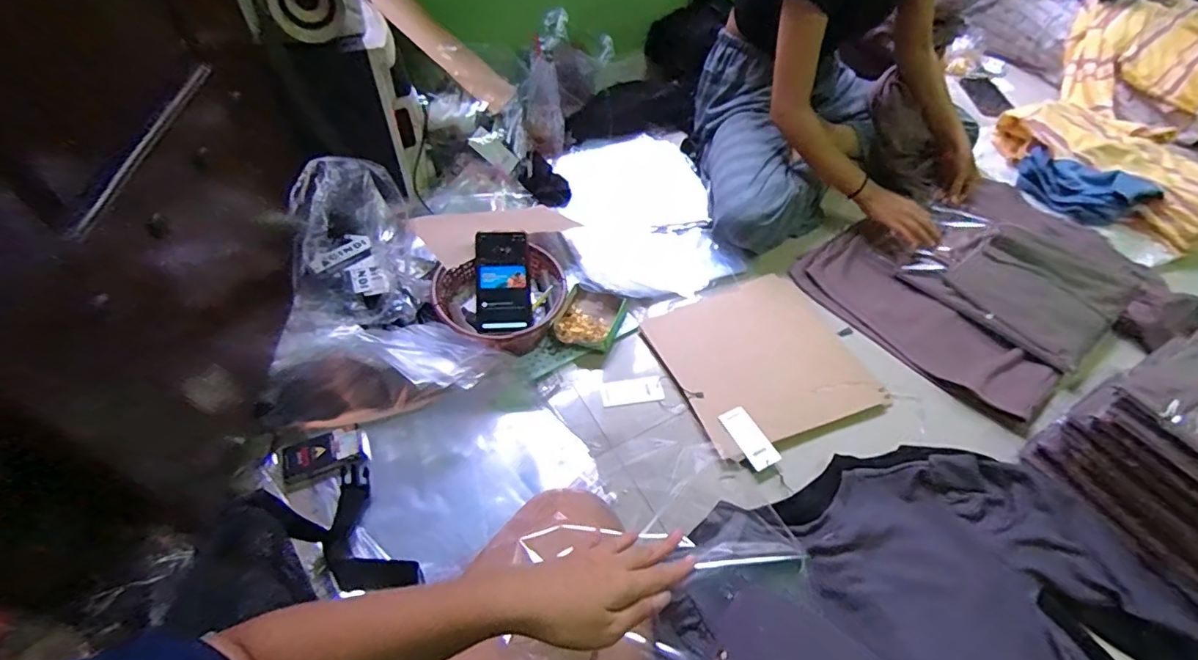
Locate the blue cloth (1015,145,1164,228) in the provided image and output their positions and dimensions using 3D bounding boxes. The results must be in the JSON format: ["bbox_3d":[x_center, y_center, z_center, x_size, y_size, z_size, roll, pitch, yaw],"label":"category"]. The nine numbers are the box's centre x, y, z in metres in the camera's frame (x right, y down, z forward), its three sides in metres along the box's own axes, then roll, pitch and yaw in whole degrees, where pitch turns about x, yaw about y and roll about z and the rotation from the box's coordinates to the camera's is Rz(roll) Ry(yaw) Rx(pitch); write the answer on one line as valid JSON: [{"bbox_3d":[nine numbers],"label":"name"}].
[{"bbox_3d":[0.917,-0.273,1.050,0.082,0.085,0.219,-19,42,-16],"label":"blue cloth"}]

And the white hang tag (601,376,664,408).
[{"bbox_3d":[0.048,0.090,0.786,0.087,0.004,0.040,-9,54,-6],"label":"white hang tag"}]

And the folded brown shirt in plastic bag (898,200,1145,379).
[{"bbox_3d":[0.686,-0.096,0.914,0.264,0.038,0.309,-36,61,-26],"label":"folded brown shirt in plastic bag"}]

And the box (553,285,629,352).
[{"bbox_3d":[-0.013,-0.019,0.848,0.091,0.031,0.105,15,53,11],"label":"box"}]

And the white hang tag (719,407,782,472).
[{"bbox_3d":[0.200,0.144,0.728,0.042,0.005,0.089,-24,56,-19],"label":"white hang tag"}]

